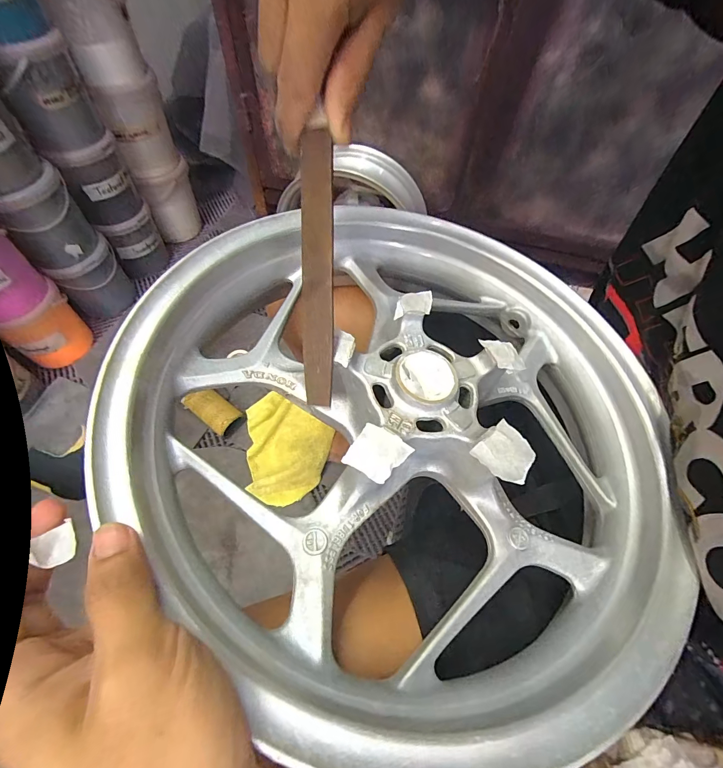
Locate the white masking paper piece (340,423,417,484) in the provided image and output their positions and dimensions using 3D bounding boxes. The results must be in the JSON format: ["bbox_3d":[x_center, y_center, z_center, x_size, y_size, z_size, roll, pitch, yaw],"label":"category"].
[{"bbox_3d":[0.010,0.039,0.202,0.029,0.004,0.028,34,65,5],"label":"white masking paper piece"}]

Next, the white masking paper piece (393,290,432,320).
[{"bbox_3d":[0.038,-0.059,0.267,0.030,0.004,0.021,-6,59,-6],"label":"white masking paper piece"}]

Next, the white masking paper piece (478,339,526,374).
[{"bbox_3d":[0.100,-0.022,0.258,0.022,0.004,0.034,-17,68,-16],"label":"white masking paper piece"}]

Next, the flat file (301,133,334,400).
[{"bbox_3d":[-0.026,-0.066,0.218,0.018,0.006,0.156,0,97,-2],"label":"flat file"}]

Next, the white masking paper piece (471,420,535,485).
[{"bbox_3d":[0.086,0.041,0.215,0.033,0.004,0.031,-36,71,-26],"label":"white masking paper piece"}]

